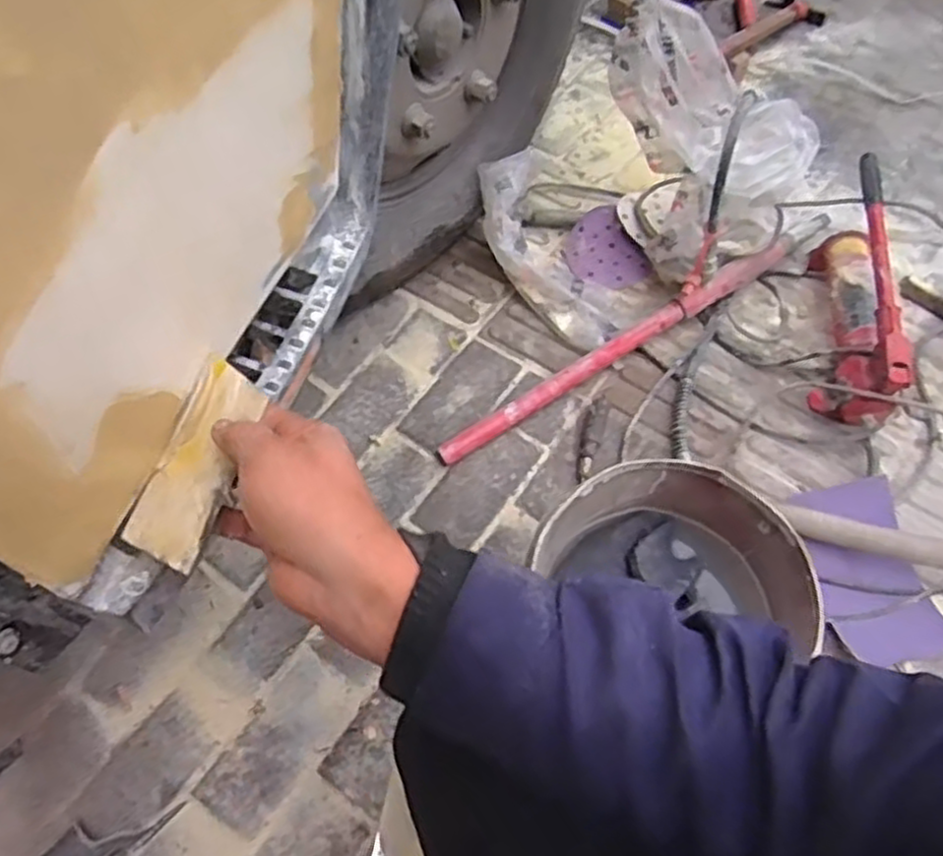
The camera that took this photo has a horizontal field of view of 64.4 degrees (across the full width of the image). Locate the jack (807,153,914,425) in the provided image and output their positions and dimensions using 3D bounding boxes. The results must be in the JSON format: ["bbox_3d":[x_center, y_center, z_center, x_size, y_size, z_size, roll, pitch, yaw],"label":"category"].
[{"bbox_3d":[0.534,-0.197,1.053,0.085,0.137,0.390,9,63,7],"label":"jack"}]

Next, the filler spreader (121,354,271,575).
[{"bbox_3d":[-0.170,0.020,0.467,0.065,0.005,0.126,17,80,33],"label":"filler spreader"}]

